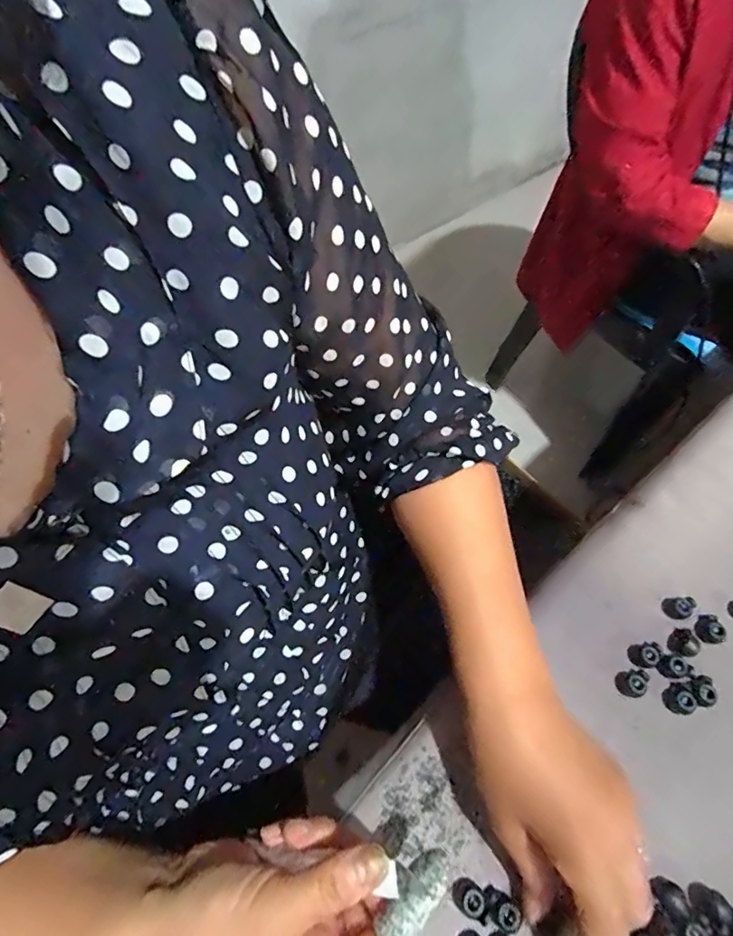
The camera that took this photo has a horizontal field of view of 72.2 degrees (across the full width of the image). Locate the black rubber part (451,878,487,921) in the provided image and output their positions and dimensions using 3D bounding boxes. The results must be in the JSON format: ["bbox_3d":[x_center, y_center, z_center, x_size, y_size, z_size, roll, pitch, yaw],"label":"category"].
[{"bbox_3d":[0.059,0.246,0.286,0.019,0.009,0.016,38,66,19],"label":"black rubber part"}]

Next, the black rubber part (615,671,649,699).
[{"bbox_3d":[0.180,0.147,0.341,0.018,0.012,0.016,2,59,0],"label":"black rubber part"}]

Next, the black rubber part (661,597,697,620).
[{"bbox_3d":[0.228,0.102,0.367,0.021,0.007,0.016,3,59,1],"label":"black rubber part"}]

